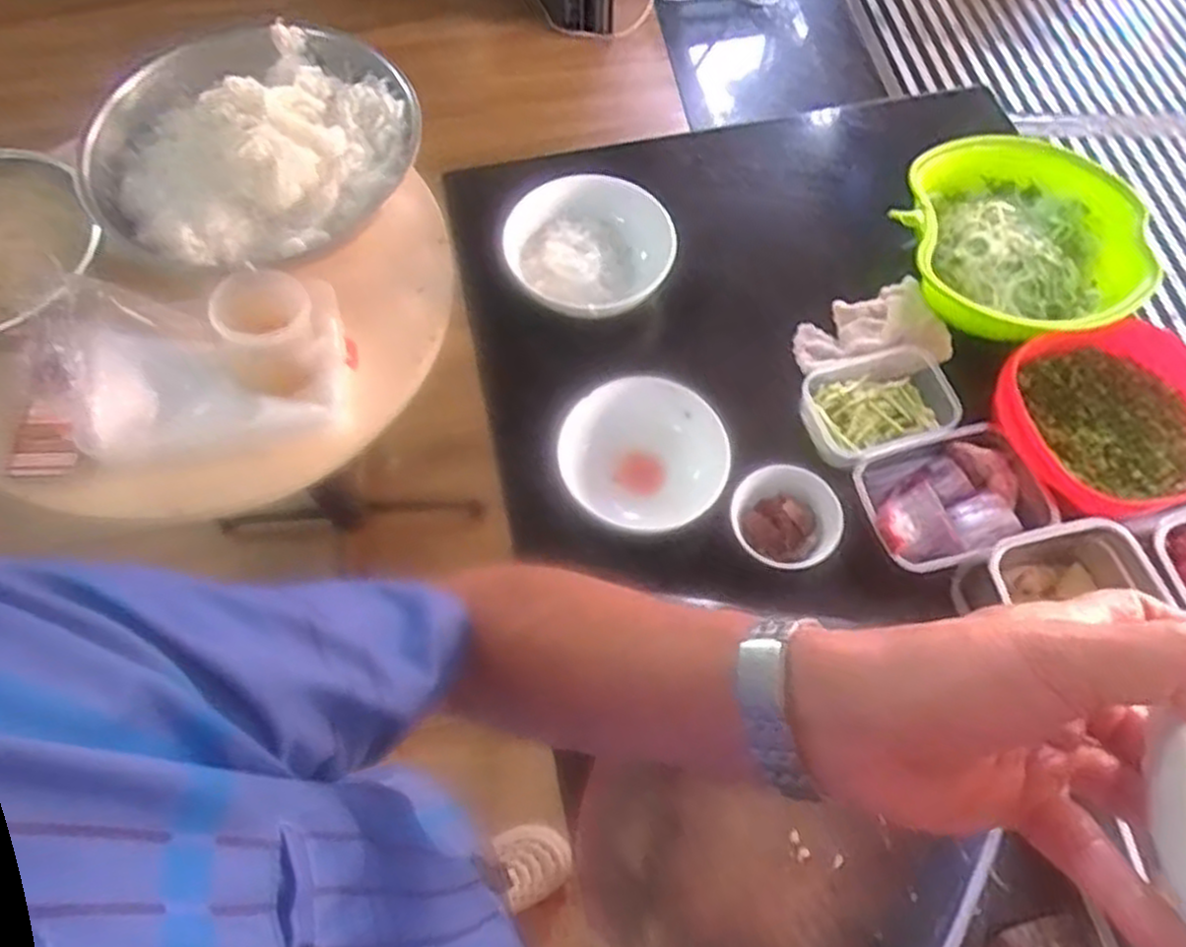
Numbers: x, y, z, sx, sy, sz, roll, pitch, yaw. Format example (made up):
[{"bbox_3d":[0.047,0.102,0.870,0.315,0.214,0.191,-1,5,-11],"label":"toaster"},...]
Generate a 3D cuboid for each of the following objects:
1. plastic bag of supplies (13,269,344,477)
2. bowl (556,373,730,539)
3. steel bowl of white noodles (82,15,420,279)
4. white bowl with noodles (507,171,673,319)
[{"bbox_3d":[-0.434,-0.103,0.803,0.353,0.108,0.152,-8,65,-4],"label":"plastic bag of supplies"},{"bbox_3d":[0.050,-0.011,0.810,0.161,0.091,0.161,0,65,0],"label":"bowl"},{"bbox_3d":[-0.385,-0.372,0.885,0.329,0.079,0.344,0,65,0],"label":"steel bowl of white noodles"},{"bbox_3d":[-0.004,-0.263,0.920,0.189,0.073,0.177,0,65,0],"label":"white bowl with noodles"}]

